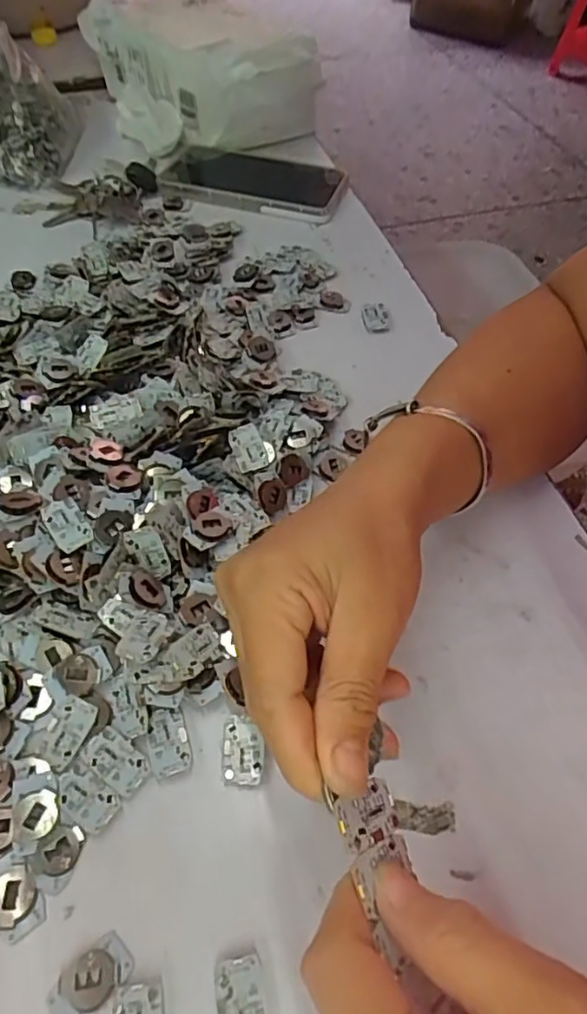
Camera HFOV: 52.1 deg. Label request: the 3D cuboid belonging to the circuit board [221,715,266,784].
[{"bbox_3d":[-0.023,0.110,0.272,0.018,0.006,0.029,-2,54,-2],"label":"circuit board"}]

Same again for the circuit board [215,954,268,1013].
[{"bbox_3d":[-0.019,0.184,0.220,0.018,0.004,0.030,-9,55,-7],"label":"circuit board"}]

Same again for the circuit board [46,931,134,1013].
[{"bbox_3d":[-0.076,0.177,0.224,0.030,0.005,0.019,-36,62,-23],"label":"circuit board"}]

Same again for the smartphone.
[{"bbox_3d":[-0.038,-0.308,0.555,0.174,0.015,0.093,16,56,11],"label":"smartphone"}]

